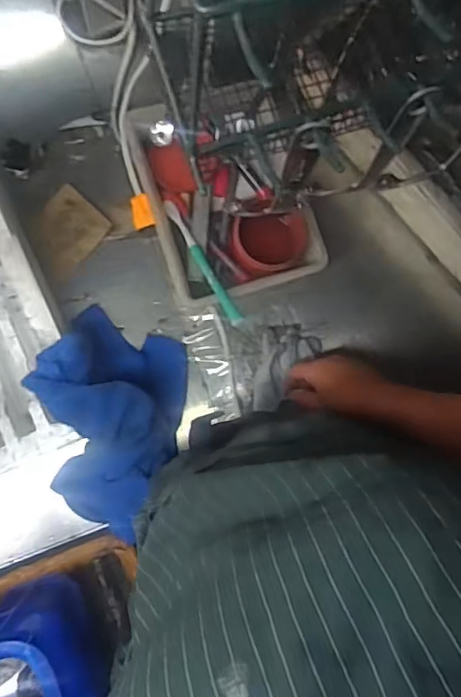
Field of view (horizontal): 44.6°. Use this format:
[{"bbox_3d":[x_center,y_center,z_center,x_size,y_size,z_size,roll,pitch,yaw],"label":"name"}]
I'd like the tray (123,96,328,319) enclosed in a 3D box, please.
[{"bbox_3d":[-0.011,-0.183,0.680,0.186,0.065,0.246,-18,87,-7],"label":"tray"}]

